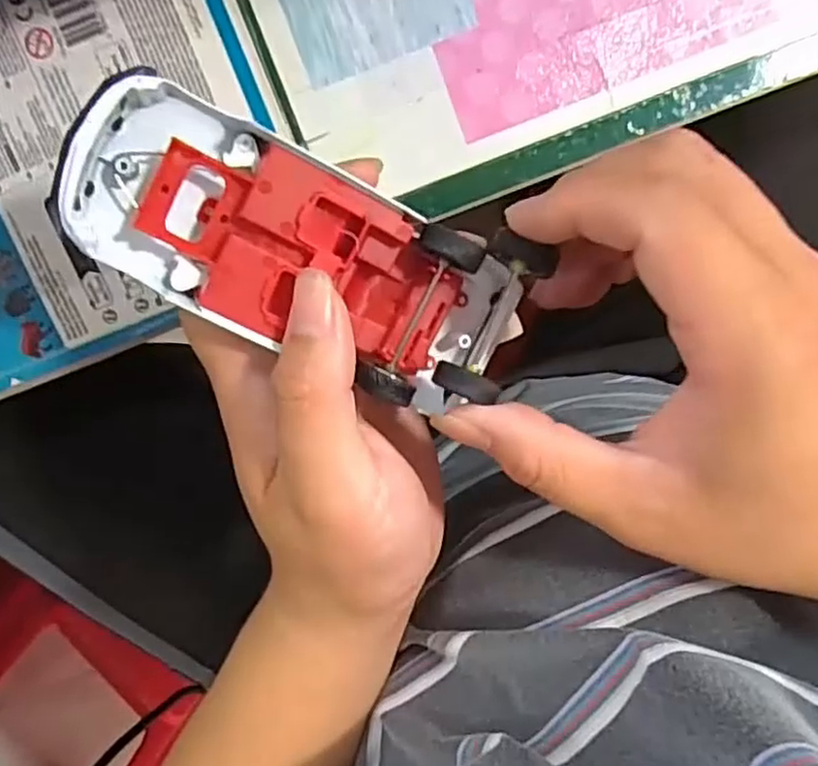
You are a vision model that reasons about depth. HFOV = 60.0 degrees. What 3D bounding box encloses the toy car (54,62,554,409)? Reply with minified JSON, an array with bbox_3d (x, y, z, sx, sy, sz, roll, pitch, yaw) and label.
[{"bbox_3d":[-0.030,-0.036,0.202,0.131,0.031,0.054,22,99,-15],"label":"toy car"}]

